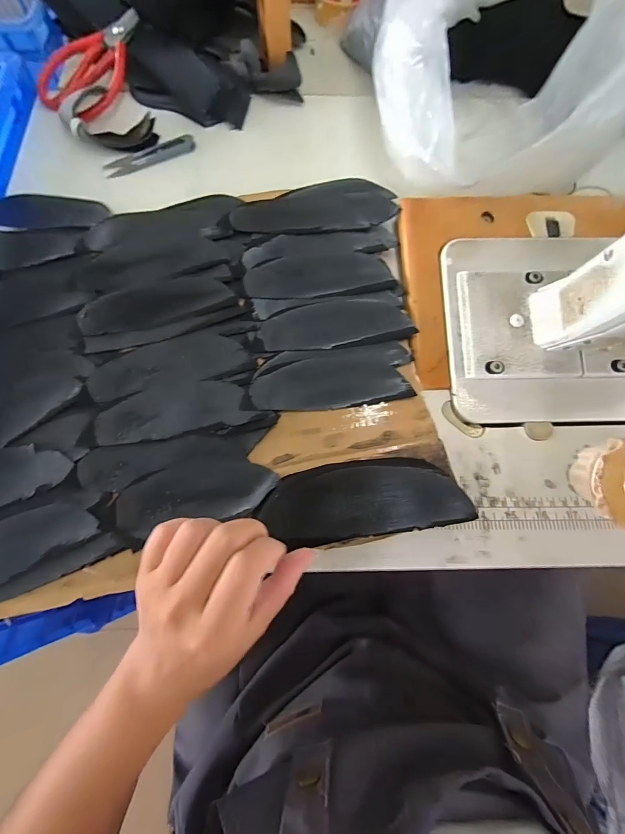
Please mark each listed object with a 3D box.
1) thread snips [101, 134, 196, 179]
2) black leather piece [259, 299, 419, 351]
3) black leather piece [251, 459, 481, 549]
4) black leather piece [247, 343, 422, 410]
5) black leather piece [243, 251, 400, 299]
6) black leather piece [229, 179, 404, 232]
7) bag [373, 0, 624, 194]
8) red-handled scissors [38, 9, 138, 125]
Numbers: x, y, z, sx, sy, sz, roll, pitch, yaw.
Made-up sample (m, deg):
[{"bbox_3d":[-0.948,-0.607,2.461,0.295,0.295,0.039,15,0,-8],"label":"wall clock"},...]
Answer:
[{"bbox_3d":[-0.180,-0.292,0.406,0.100,0.008,0.026,-28,75,-10],"label":"thread snips"},{"bbox_3d":[0.023,-0.084,0.336,0.139,0.011,0.047,-2,72,-2],"label":"black leather piece"},{"bbox_3d":[0.037,0.056,0.260,0.139,0.016,0.053,-8,72,-3],"label":"black leather piece"},{"bbox_3d":[0.018,-0.034,0.324,0.138,0.006,0.055,-7,72,-3],"label":"black leather piece"},{"bbox_3d":[0.007,-0.137,0.353,0.138,0.006,0.049,-6,72,-3],"label":"black leather piece"},{"bbox_3d":[0.000,-0.219,0.379,0.166,0.010,0.073,-5,72,-2],"label":"black leather piece"},{"bbox_3d":[0.209,-0.359,0.342,0.278,0.152,0.214,-25,74,-9],"label":"bag"},{"bbox_3d":[-0.266,-0.402,0.421,0.103,0.034,0.149,15,73,4],"label":"red-handled scissors"}]

